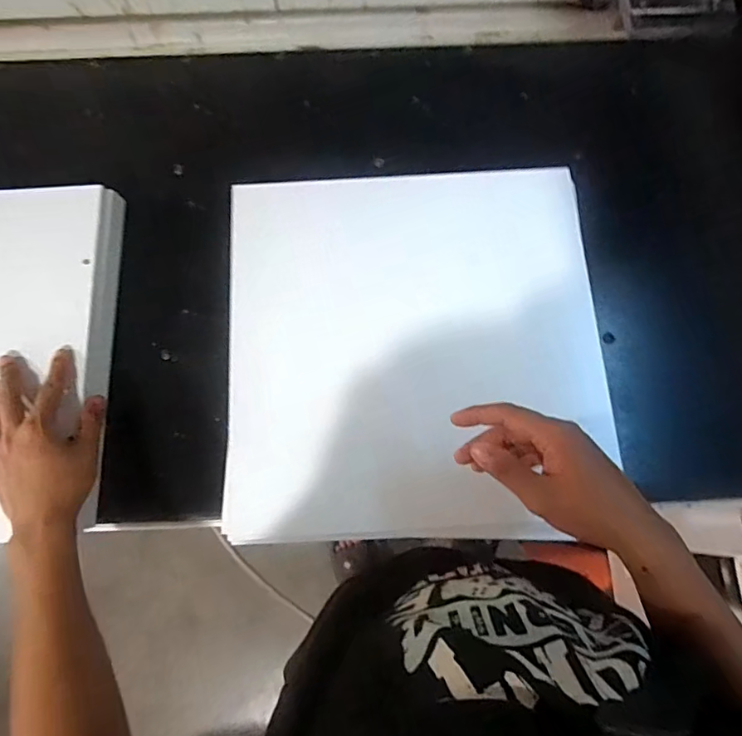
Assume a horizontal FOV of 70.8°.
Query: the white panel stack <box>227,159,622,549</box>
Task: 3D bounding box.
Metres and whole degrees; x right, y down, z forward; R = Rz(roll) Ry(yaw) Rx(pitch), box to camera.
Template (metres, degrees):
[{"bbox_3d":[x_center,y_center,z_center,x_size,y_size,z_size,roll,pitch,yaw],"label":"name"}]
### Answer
[{"bbox_3d":[0.044,-0.021,0.564,0.382,0.064,0.383,-1,75,0],"label":"white panel stack"}]

